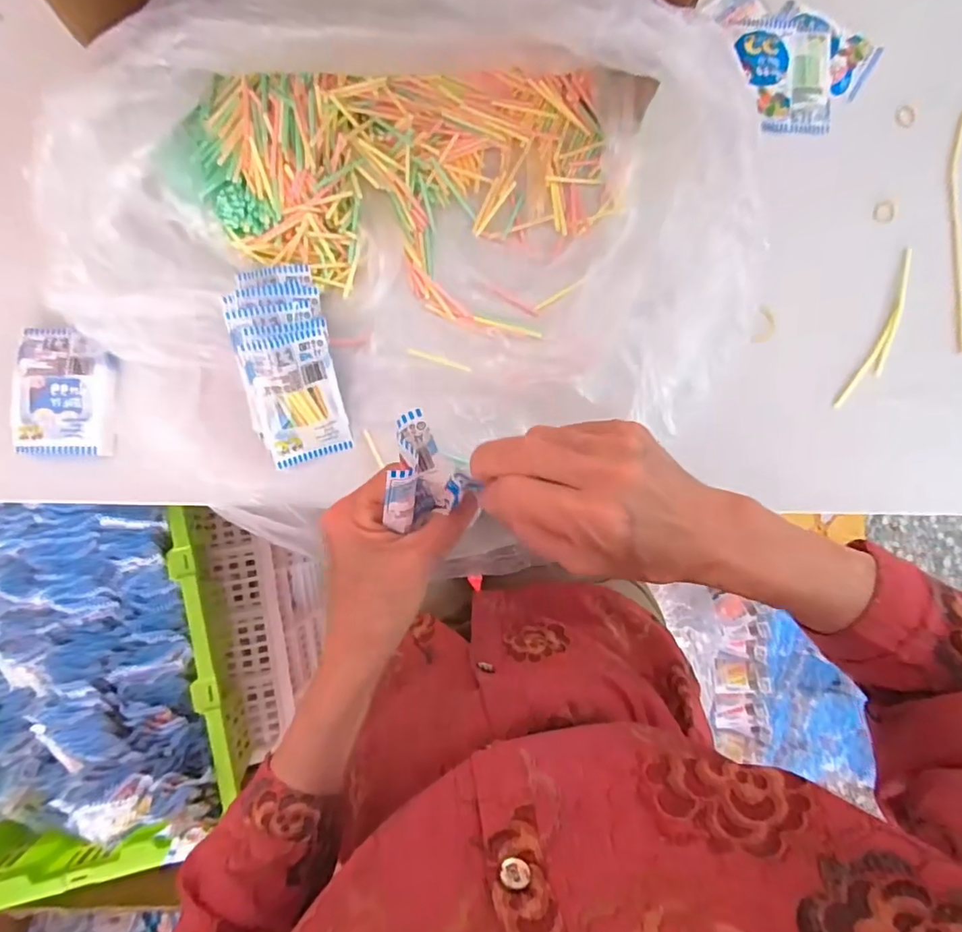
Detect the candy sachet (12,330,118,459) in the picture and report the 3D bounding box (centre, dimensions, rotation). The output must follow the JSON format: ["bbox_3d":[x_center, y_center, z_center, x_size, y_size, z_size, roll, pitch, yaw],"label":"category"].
[{"bbox_3d":[-0.338,-0.061,0.440,0.075,0.011,0.103,1,85,-5],"label":"candy sachet"}]

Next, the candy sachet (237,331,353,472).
[{"bbox_3d":[-0.145,-0.051,0.436,0.064,0.015,0.101,-18,119,-19],"label":"candy sachet"}]

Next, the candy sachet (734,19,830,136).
[{"bbox_3d":[0.298,-0.384,0.529,0.095,0.009,0.114,-1,85,-5],"label":"candy sachet"}]

